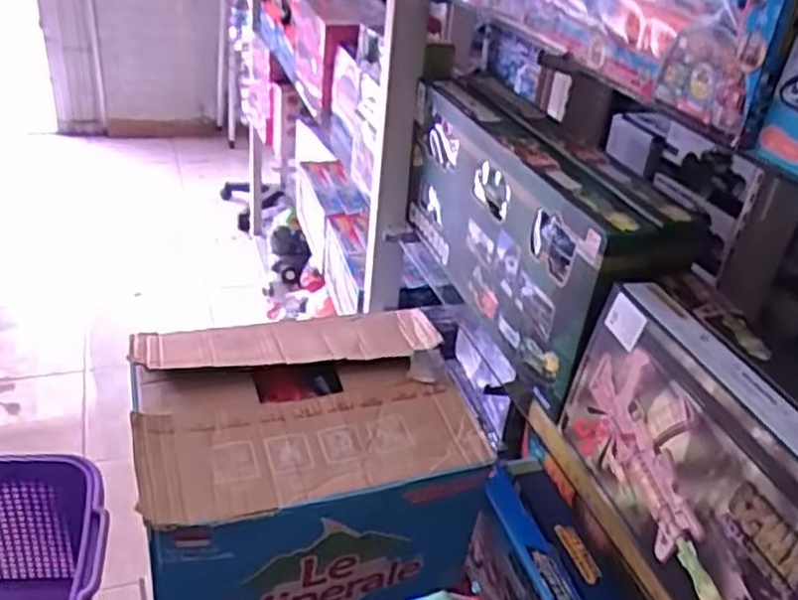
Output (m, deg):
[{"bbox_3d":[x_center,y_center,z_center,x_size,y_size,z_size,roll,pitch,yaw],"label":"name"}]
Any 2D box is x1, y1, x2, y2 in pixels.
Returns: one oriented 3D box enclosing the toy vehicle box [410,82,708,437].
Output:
[{"bbox_3d":[0.165,-0.097,0.998,0.127,0.250,0.511,-6,34,-19],"label":"toy vehicle box"}]

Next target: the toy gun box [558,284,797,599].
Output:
[{"bbox_3d":[0.284,0.188,0.625,0.062,0.200,0.424,-5,34,-17],"label":"toy gun box"}]

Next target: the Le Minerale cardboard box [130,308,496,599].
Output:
[{"bbox_3d":[-0.127,0.202,0.934,0.374,0.255,0.309,-7,34,-20],"label":"Le Minerale cardboard box"}]

